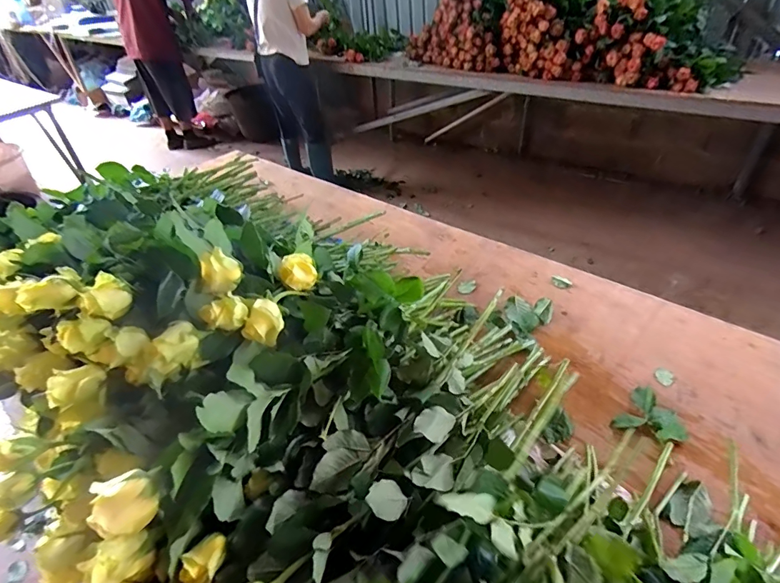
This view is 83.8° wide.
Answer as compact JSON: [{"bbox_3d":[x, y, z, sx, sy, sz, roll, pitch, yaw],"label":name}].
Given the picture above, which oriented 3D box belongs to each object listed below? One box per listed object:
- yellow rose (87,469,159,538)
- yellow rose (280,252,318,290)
[{"bbox_3d":[-0.227,0.181,0.371,0.050,0.037,0.040,-24,43,-20],"label":"yellow rose"},{"bbox_3d":[-0.124,-0.026,0.587,0.048,0.036,0.042,-15,41,-11],"label":"yellow rose"}]

